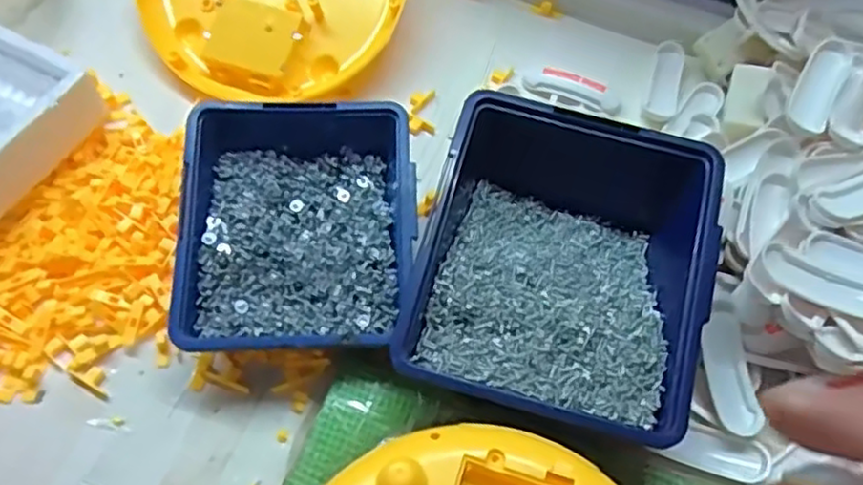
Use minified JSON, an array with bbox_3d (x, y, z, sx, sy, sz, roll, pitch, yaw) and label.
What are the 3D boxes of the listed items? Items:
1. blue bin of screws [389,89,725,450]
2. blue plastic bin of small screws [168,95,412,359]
[{"bbox_3d":[0.071,0.008,0.382,0.146,0.082,0.186,13,60,3],"label":"blue bin of screws"},{"bbox_3d":[-0.071,-0.008,0.377,0.122,0.048,0.142,1,61,-3],"label":"blue plastic bin of small screws"}]

